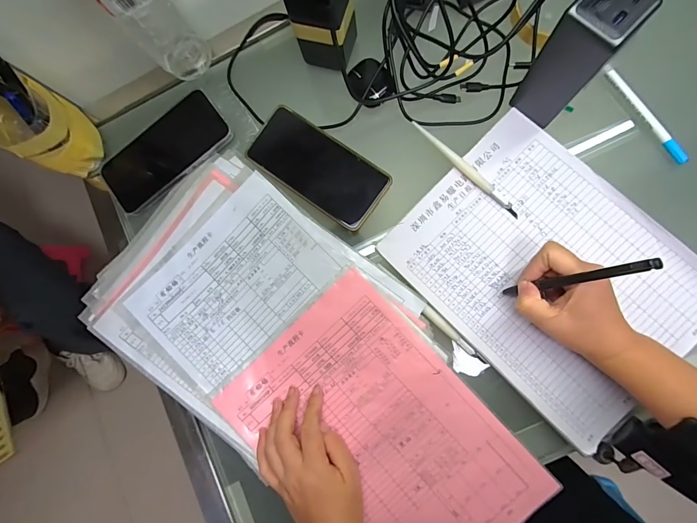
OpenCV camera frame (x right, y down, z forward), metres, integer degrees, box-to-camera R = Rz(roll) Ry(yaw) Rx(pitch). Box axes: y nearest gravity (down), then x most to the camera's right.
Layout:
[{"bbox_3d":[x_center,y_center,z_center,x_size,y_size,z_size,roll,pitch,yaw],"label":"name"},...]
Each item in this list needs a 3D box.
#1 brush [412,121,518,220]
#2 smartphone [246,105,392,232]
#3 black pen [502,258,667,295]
[{"bbox_3d":[0.130,-0.104,0.378,0.150,0.007,0.015,43,90,6],"label":"brush"},{"bbox_3d":[-0.036,-0.108,0.393,0.162,0.008,0.076,36,89,6],"label":"smartphone"},{"bbox_3d":[0.189,0.017,0.297,0.011,0.137,0.009,-21,84,-22],"label":"black pen"}]

